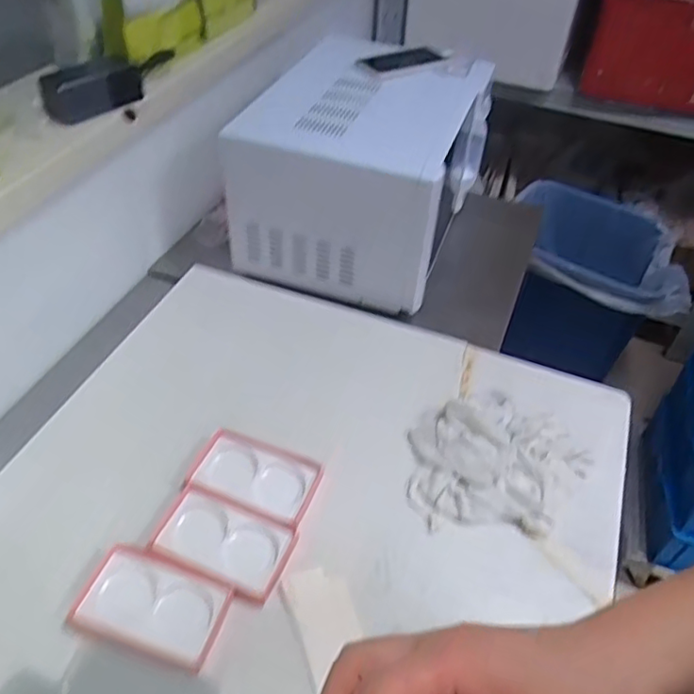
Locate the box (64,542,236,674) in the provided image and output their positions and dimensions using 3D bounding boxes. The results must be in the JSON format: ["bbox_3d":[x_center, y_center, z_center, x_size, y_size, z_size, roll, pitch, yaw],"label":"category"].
[{"bbox_3d":[-0.198,0.261,0.620,0.144,0.014,0.090,16,47,11],"label":"box"}]

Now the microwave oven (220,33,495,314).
[{"bbox_3d":[0.034,-0.301,1.005,0.316,0.273,0.374,18,48,13],"label":"microwave oven"}]

